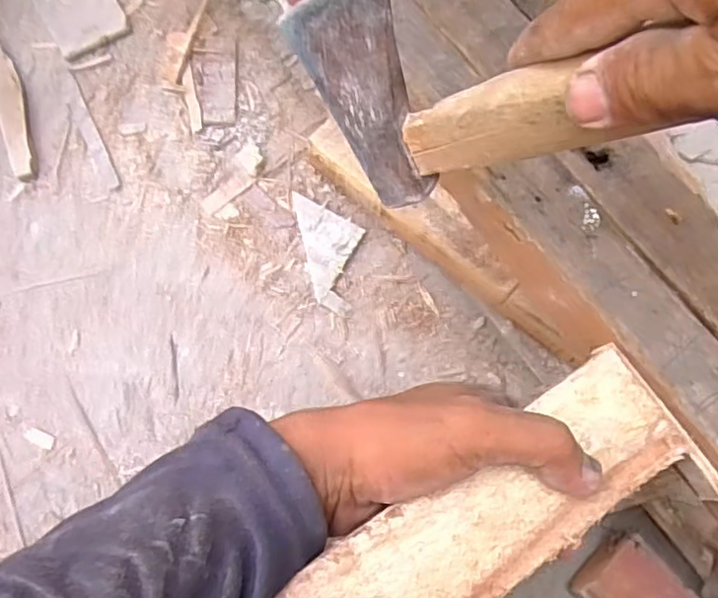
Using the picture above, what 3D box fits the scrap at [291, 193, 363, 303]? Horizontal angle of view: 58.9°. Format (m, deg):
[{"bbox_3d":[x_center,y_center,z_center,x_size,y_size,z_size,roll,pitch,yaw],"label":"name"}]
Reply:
[{"bbox_3d":[-0.042,-0.047,0.573,0.070,0.011,0.075,28,75,6],"label":"scrap"}]

